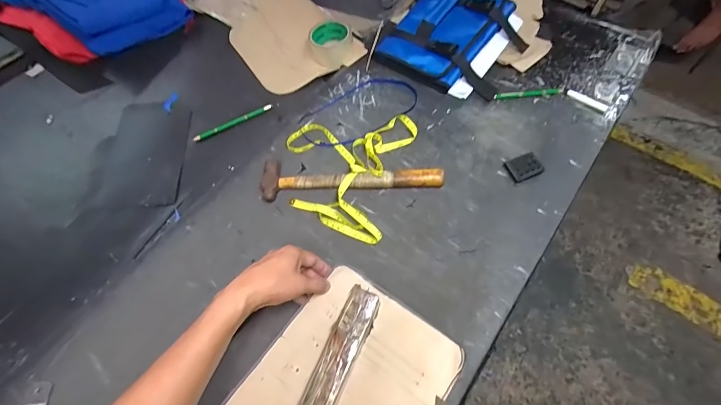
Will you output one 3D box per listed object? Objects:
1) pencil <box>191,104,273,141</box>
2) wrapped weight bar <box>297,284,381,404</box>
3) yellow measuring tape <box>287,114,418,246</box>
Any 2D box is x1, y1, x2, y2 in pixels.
[{"bbox_3d":[-0.248,-0.157,0.708,0.159,0.011,0.014,-28,68,-10],"label":"pencil"},{"bbox_3d":[-0.046,0.232,0.448,0.047,0.031,0.261,23,69,11],"label":"wrapped weight bar"},{"bbox_3d":[-0.033,-0.074,0.630,0.208,0.022,0.250,17,68,9],"label":"yellow measuring tape"}]

